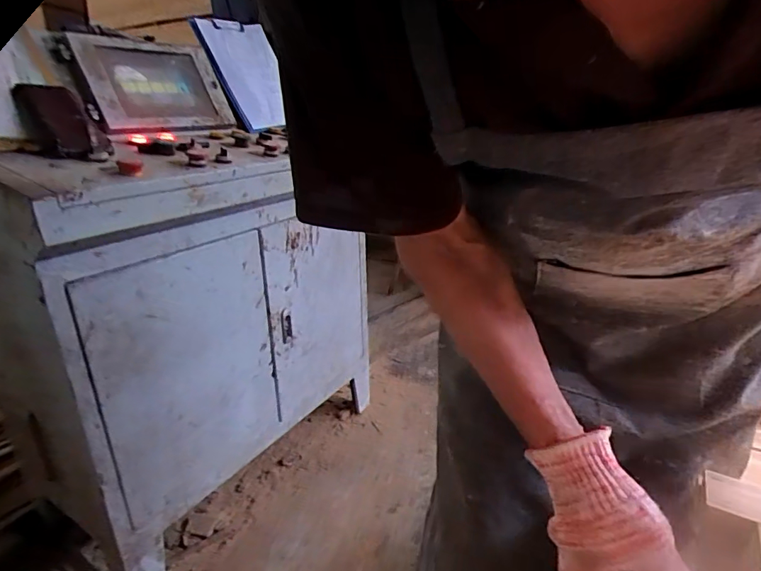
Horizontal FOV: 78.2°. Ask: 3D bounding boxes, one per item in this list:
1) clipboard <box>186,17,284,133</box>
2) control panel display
[{"bbox_3d":[-0.331,-0.537,1.201,0.014,0.301,0.199,-26,0,40],"label":"clipboard"},{"bbox_3d":[-0.466,-0.424,0.991,0.031,0.230,0.305,-27,2,36],"label":"control panel display"}]

